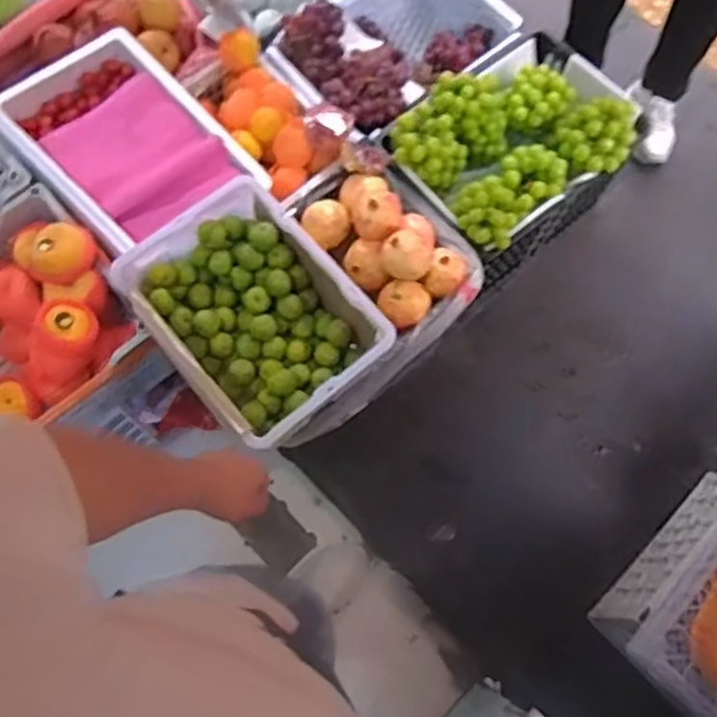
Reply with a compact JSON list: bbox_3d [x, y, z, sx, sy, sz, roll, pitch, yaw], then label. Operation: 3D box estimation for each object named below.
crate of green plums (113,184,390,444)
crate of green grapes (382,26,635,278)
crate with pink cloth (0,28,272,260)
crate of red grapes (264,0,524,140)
[{"bbox_3d":[-0.179,-0.071,1.230,0.302,0.148,0.411,-39,77,-13],"label":"crate of green plums"},{"bbox_3d":[0.318,-0.426,1.568,0.482,0.325,0.368,-37,77,-13],"label":"crate of green grapes"},{"bbox_3d":[-0.441,-0.401,1.361,0.314,0.097,0.462,-43,78,-14],"label":"crate with pink cloth"},{"bbox_3d":[0.077,-0.700,1.669,0.509,0.258,0.356,-40,77,-14],"label":"crate of red grapes"}]

